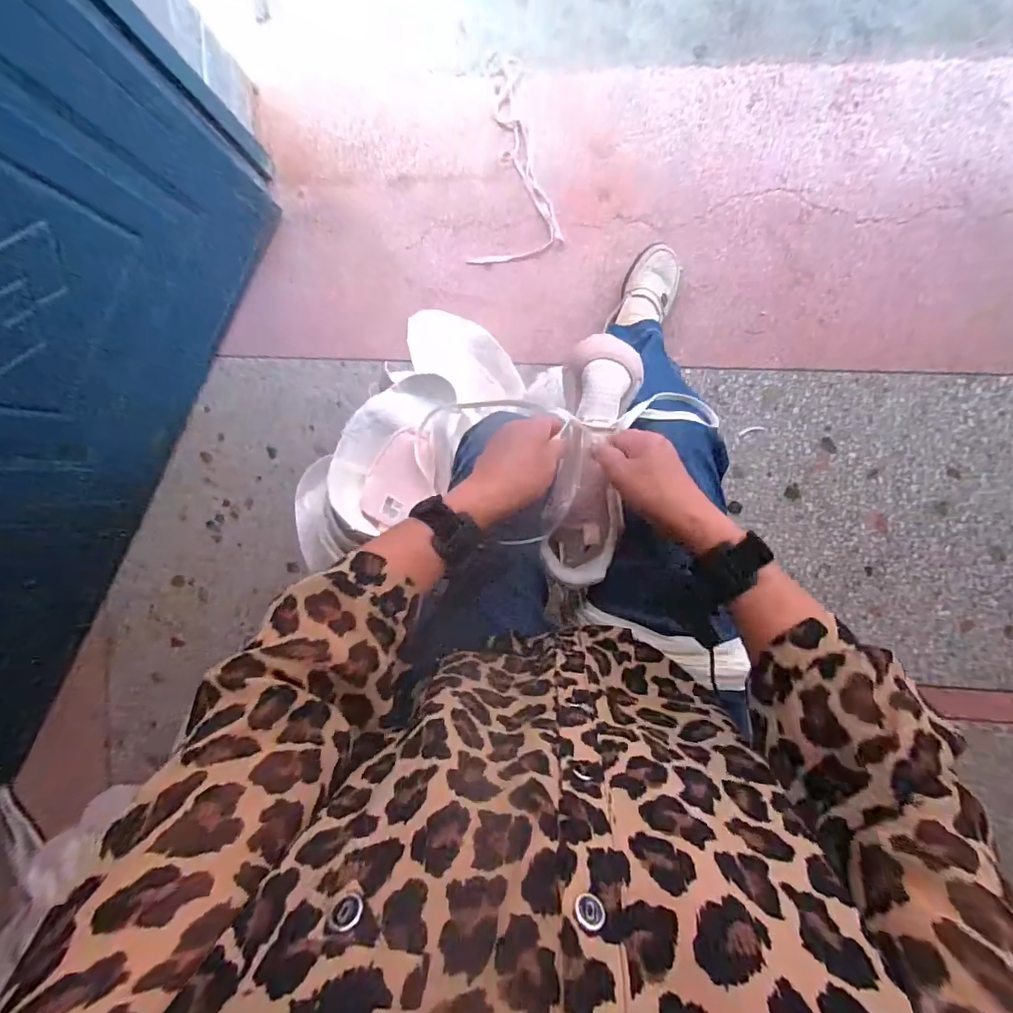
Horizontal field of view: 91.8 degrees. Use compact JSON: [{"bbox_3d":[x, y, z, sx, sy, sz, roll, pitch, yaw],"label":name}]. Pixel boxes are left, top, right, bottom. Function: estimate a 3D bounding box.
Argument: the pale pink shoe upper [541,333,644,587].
[{"bbox_3d":[0.085,-0.043,0.493,0.076,0.054,0.245,7,95,4],"label":"pale pink shoe upper"}]

